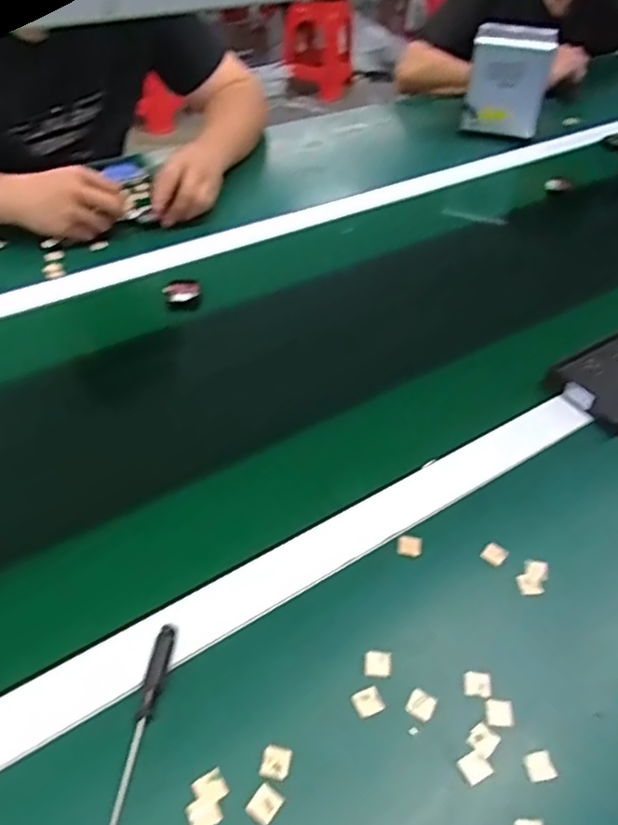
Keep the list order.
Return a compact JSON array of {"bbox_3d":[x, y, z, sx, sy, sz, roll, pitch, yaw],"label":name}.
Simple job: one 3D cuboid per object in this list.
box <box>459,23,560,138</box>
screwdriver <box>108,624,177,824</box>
[{"bbox_3d":[0.341,-0.572,1.105,0.128,0.142,0.147,12,44,7],"label":"box"},{"bbox_3d":[-0.105,0.193,0.393,0.013,0.014,0.128,8,45,5],"label":"screwdriver"}]

